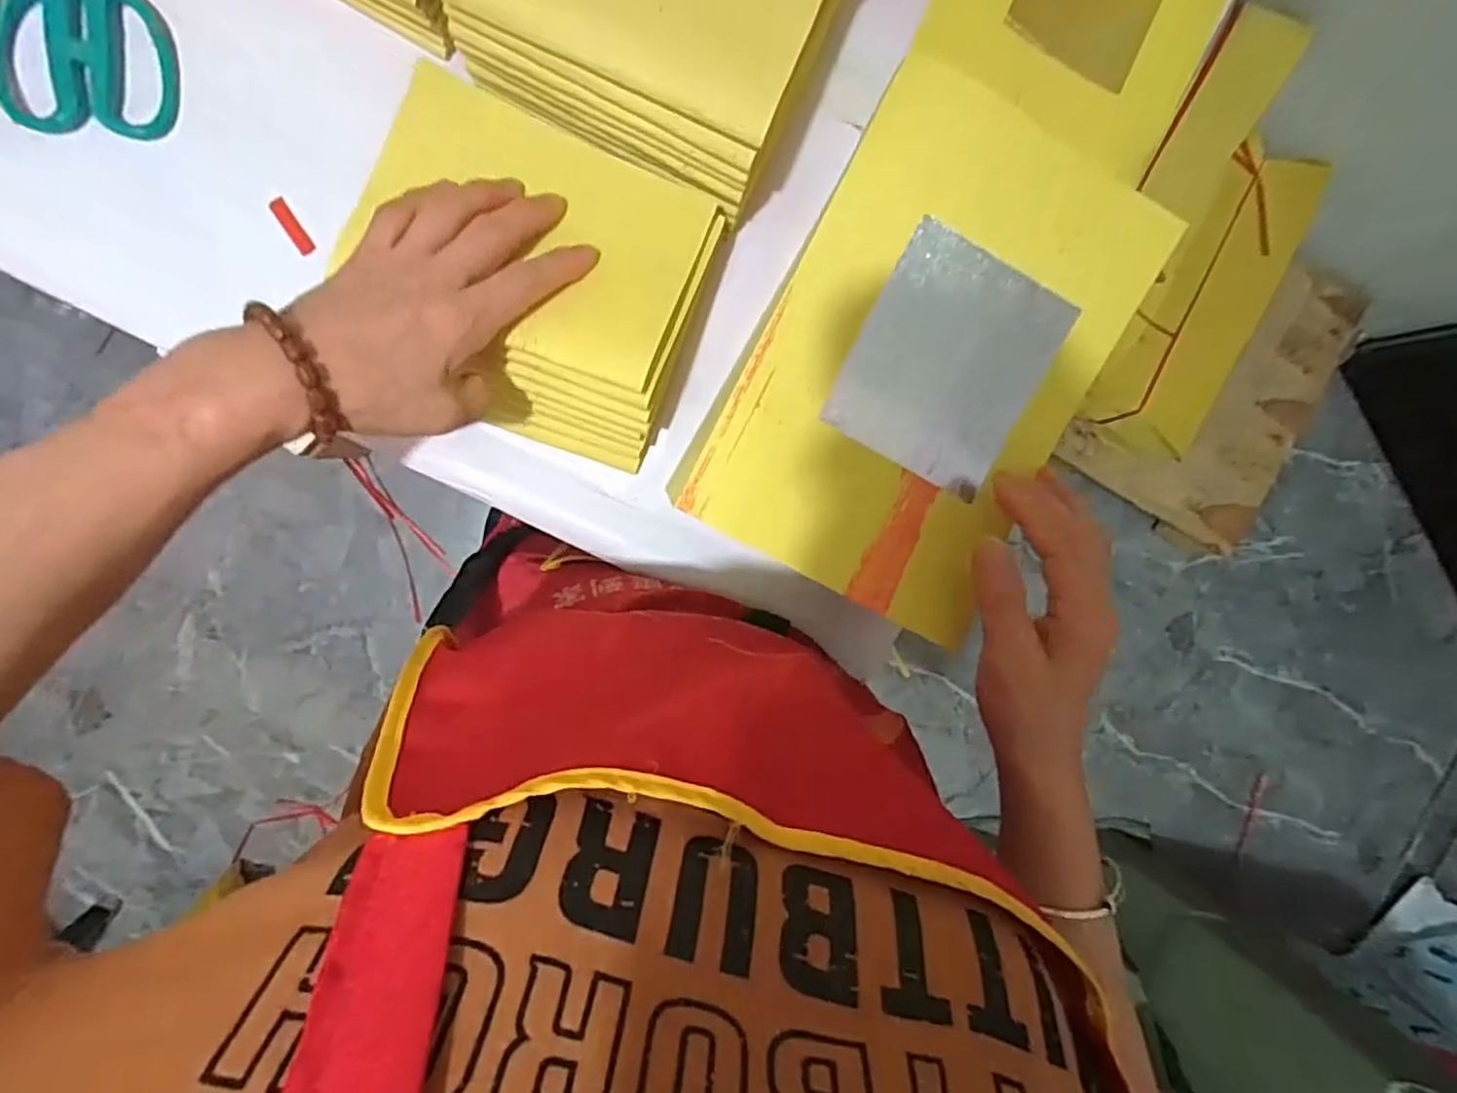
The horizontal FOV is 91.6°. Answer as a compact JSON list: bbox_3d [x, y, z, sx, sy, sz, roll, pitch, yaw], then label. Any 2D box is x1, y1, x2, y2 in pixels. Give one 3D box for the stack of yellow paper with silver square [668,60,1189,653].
[{"bbox_3d":[0.094,-0.088,0.337,0.151,0.020,0.228,27,91,-9],"label":"stack of yellow paper with silver square"}]

